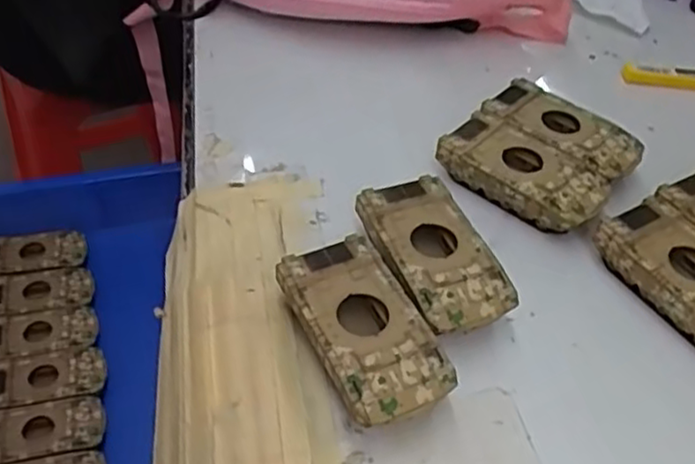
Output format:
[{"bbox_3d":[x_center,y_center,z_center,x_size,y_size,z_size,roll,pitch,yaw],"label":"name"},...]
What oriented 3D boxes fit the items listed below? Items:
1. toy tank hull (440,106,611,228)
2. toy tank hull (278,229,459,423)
[{"bbox_3d":[0.104,-0.032,0.421,0.093,0.030,0.048,32,50,24],"label":"toy tank hull"},{"bbox_3d":[0.007,0.048,0.332,0.050,0.026,0.094,-16,49,-22],"label":"toy tank hull"}]

